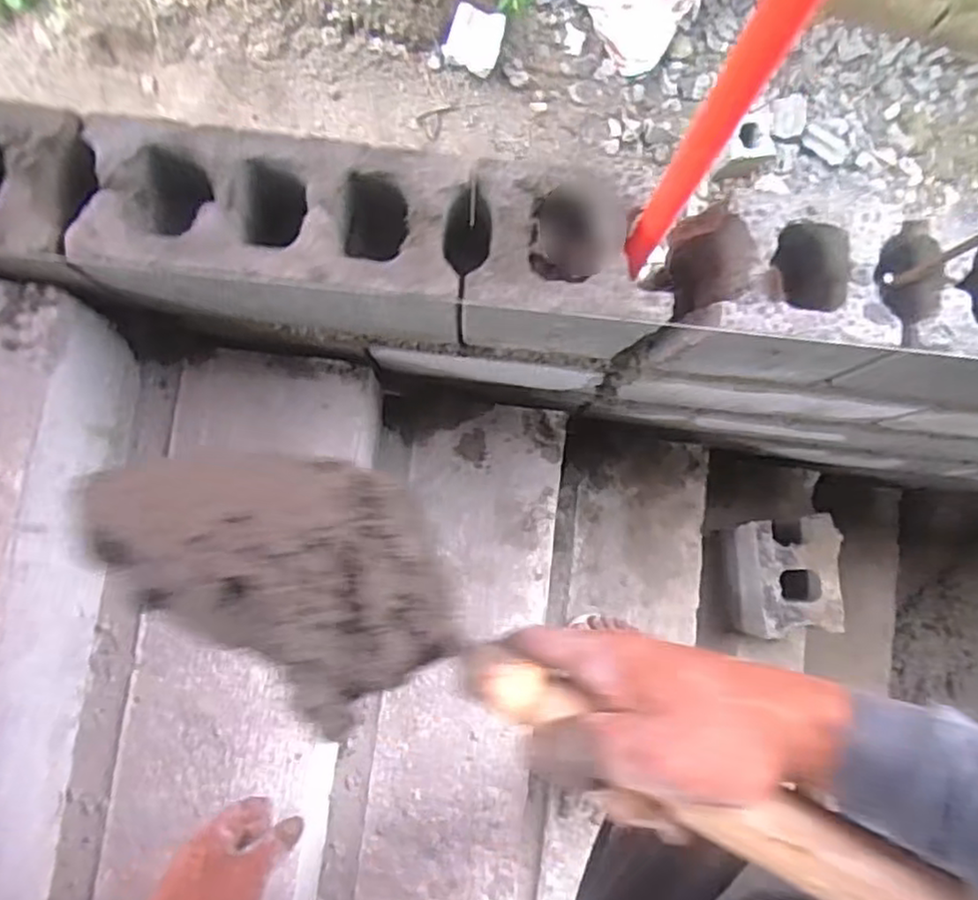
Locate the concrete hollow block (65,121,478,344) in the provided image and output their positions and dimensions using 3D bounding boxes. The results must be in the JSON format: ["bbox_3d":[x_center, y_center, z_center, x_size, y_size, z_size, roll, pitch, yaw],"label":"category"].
[{"bbox_3d":[-0.219,-0.231,0.769,0.379,0.183,0.149,6,83,0],"label":"concrete hollow block"}]

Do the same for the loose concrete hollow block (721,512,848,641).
[{"bbox_3d":[0.586,0.244,1.383,0.161,0.182,0.227,-7,84,-2],"label":"loose concrete hollow block"}]

